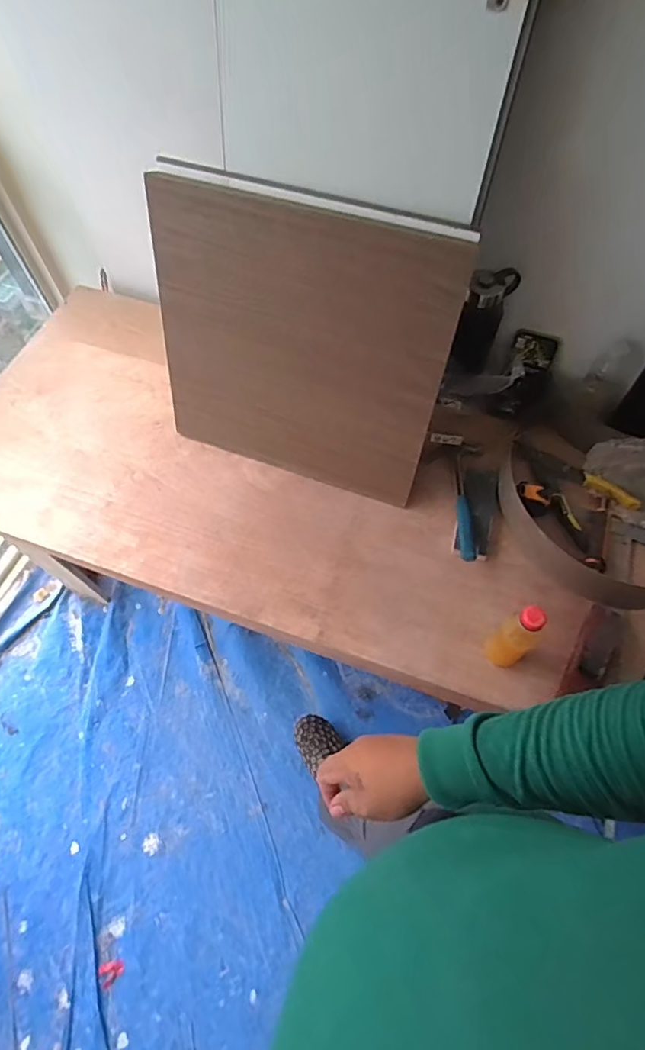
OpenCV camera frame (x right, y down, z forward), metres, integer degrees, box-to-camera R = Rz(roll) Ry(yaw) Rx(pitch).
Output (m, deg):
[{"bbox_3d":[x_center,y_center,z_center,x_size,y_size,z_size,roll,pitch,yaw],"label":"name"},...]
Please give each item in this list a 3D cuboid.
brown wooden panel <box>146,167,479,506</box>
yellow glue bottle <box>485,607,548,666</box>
[{"bbox_3d":[-0.043,-0.266,0.826,0.466,0.438,0.024,19,46,13],"label":"brown wooden panel"},{"bbox_3d":[0.266,0.162,0.726,0.041,0.185,0.048,-38,67,-17],"label":"yellow glue bottle"}]

